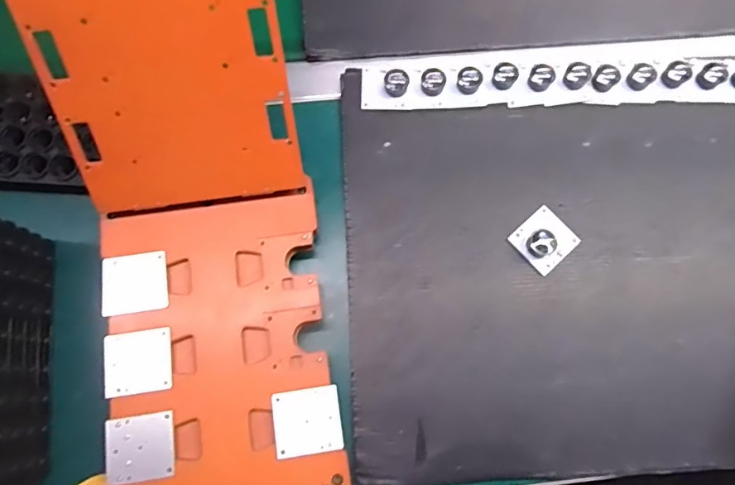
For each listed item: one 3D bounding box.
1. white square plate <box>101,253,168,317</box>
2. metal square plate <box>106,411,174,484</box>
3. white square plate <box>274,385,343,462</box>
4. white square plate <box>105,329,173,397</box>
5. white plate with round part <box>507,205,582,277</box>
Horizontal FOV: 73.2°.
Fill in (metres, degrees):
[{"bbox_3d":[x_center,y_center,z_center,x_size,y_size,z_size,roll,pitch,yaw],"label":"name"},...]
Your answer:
[{"bbox_3d":[-0.180,0.032,0.383,0.049,0.005,0.045,-9,76,-4],"label":"white square plate"},{"bbox_3d":[-0.162,0.147,0.354,0.045,0.005,0.044,-7,76,-3],"label":"metal square plate"},{"bbox_3d":[-0.043,0.130,0.359,0.047,0.004,0.045,-7,76,-3],"label":"white square plate"},{"bbox_3d":[-0.171,0.089,0.368,0.048,0.005,0.045,-8,76,-4],"label":"white square plate"},{"bbox_3d":[0.154,-0.004,0.421,0.049,0.022,0.045,-41,80,-11],"label":"white plate with round part"}]

